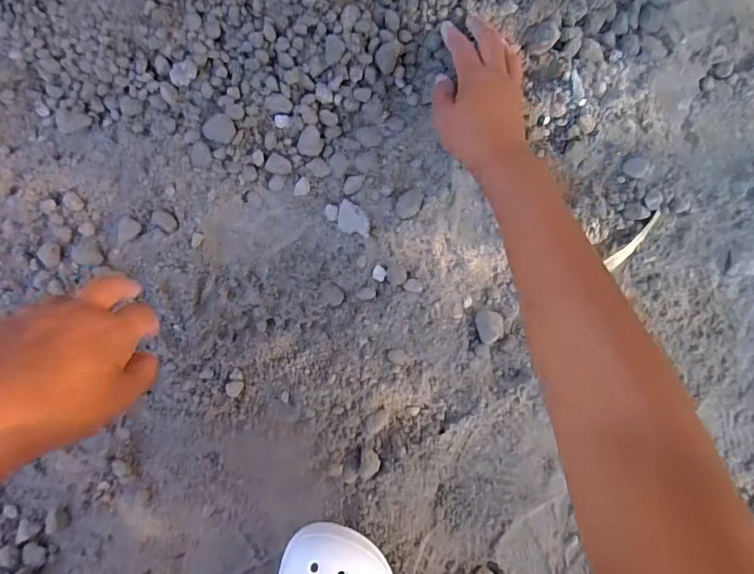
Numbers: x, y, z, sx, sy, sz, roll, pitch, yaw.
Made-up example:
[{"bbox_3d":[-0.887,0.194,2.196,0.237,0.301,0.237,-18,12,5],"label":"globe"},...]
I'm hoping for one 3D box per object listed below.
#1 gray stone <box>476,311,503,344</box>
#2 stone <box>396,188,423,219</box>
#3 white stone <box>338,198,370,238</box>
[{"bbox_3d":[0.113,0.041,0.480,0.023,0.016,0.031,9,88,-9],"label":"gray stone"},{"bbox_3d":[0.032,-0.082,0.469,0.020,0.012,0.032,41,84,-7],"label":"stone"},{"bbox_3d":[-0.022,-0.065,0.460,0.029,0.015,0.032,6,89,-9],"label":"white stone"}]

